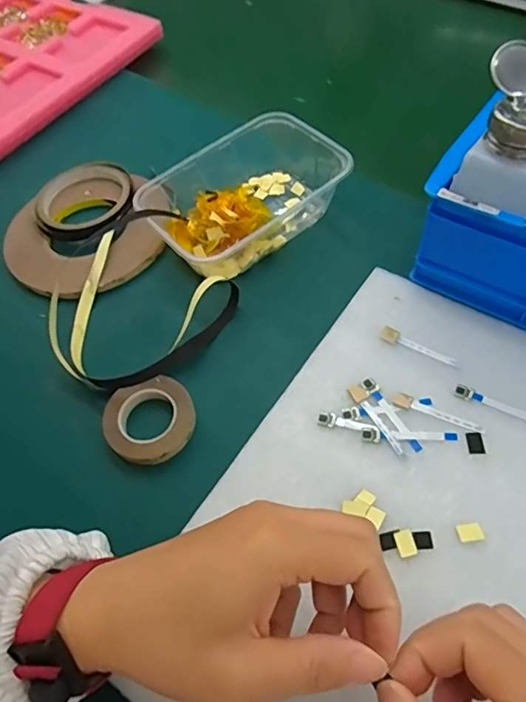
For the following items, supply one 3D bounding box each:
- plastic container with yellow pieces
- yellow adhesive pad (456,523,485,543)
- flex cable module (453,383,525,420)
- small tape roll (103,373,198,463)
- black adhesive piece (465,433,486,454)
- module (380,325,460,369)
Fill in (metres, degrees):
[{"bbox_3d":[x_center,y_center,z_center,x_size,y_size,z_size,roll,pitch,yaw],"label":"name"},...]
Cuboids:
[{"bbox_3d":[-0.008,-0.140,0.452,0.176,0.047,0.117,-38,60,-18],"label":"plastic container with yellow pieces"},{"bbox_3d":[0.121,0.106,0.303,0.014,0.004,0.010,-12,57,2],"label":"yellow adhesive pad"},{"bbox_3d":[0.157,0.037,0.342,0.060,0.004,0.010,24,62,21],"label":"flex cable module"},{"bbox_3d":[-0.079,0.050,0.366,0.061,0.019,0.059,-3,56,5],"label":"small tape roll"},{"bbox_3d":[0.136,0.059,0.331,0.010,0.004,0.014,-5,58,1],"label":"black adhesive piece"},{"bbox_3d":[0.112,-0.002,0.372,0.057,0.005,0.010,25,63,21],"label":"module"}]

